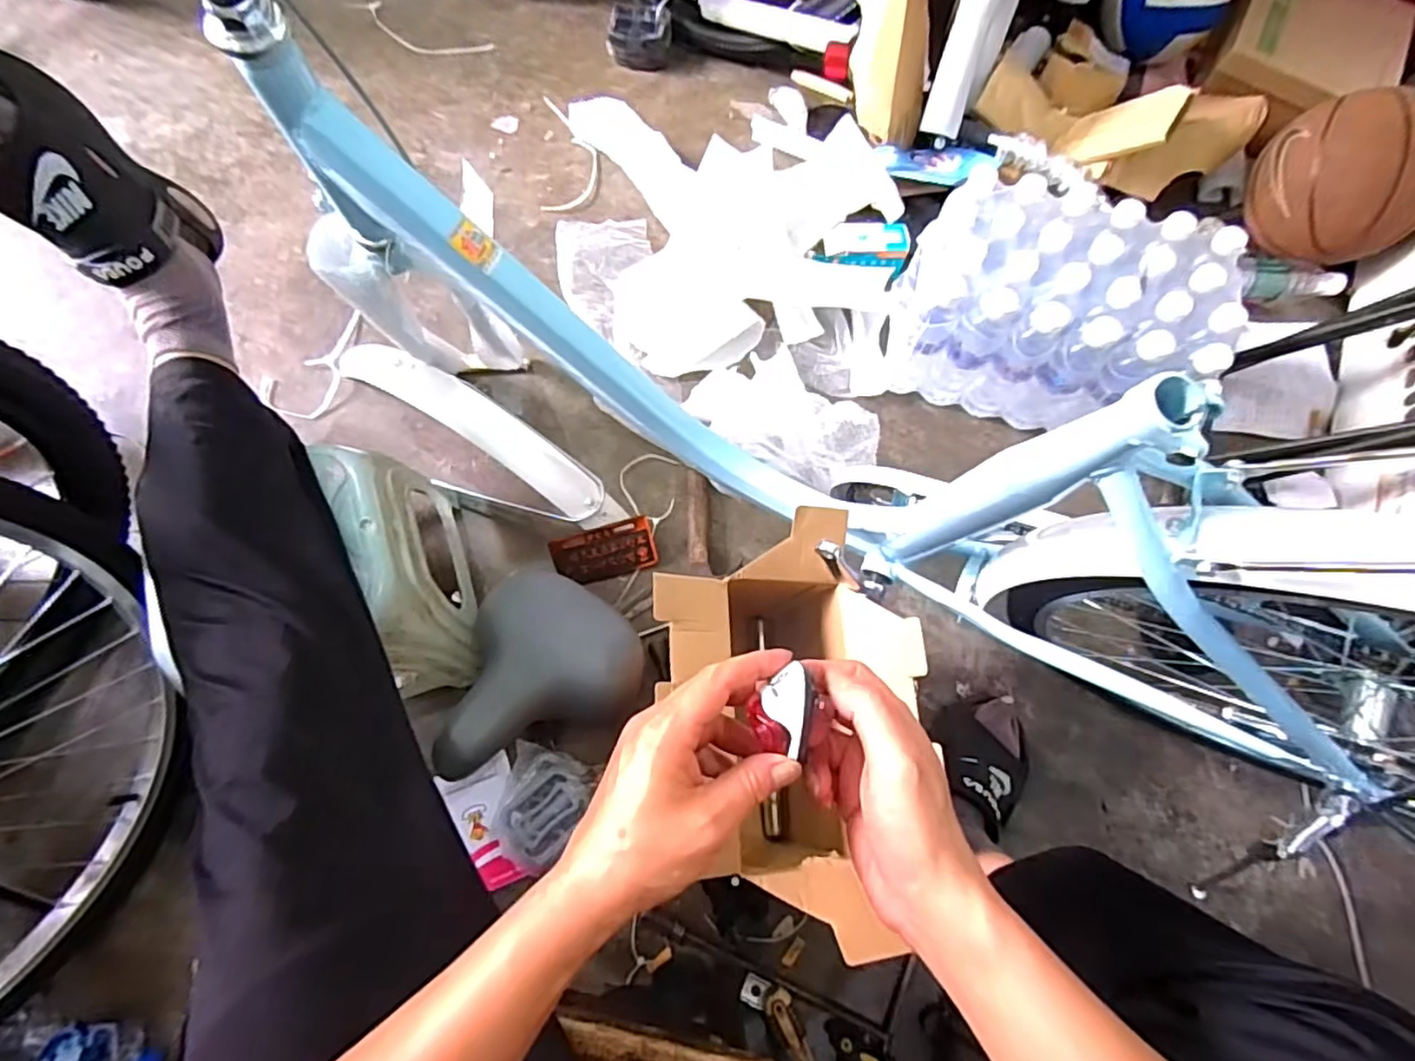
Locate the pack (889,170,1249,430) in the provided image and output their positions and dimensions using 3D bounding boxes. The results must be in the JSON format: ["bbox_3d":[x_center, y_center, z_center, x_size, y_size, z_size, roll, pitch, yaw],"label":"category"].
[{"bbox_3d":[0.450,-0.296,0.876,0.358,0.207,0.229,15,71,2],"label":"pack"}]

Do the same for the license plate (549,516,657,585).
[{"bbox_3d":[-0.131,0.029,0.836,0.128,0.013,0.064,-16,97,-5],"label":"license plate"}]

